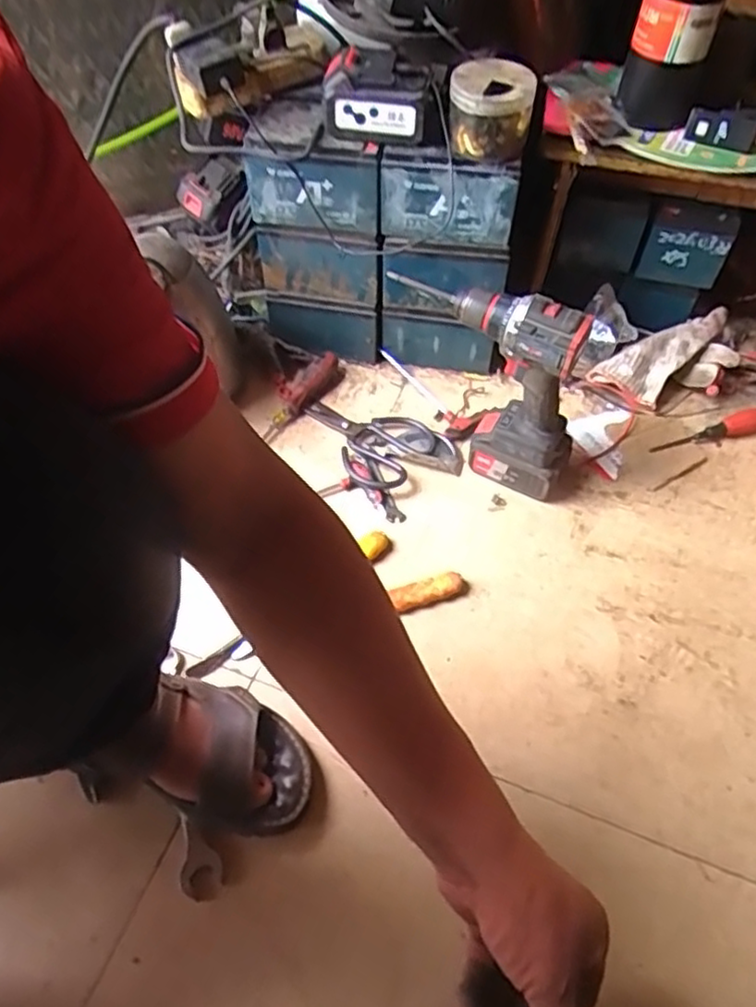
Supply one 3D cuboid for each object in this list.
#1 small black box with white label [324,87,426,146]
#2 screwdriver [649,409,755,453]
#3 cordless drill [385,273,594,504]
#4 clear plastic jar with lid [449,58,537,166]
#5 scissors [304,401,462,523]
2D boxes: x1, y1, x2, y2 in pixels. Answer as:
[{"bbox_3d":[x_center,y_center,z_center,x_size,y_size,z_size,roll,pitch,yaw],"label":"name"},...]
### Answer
[{"bbox_3d":[-0.004,-0.402,0.701,0.102,0.047,0.024,3,57,2],"label":"small black box with white label"},{"bbox_3d":[0.431,-0.090,0.868,0.169,0.020,0.028,-16,58,-10],"label":"screwdriver"},{"bbox_3d":[0.114,-0.132,0.759,0.229,0.249,0.066,22,59,14],"label":"cordless drill"},{"bbox_3d":[0.115,-0.405,0.696,0.084,0.068,0.074,7,57,5],"label":"clear plastic jar with lid"},{"bbox_3d":[0.004,-0.082,0.862,0.127,0.022,0.203,-34,63,-20],"label":"scissors"}]

